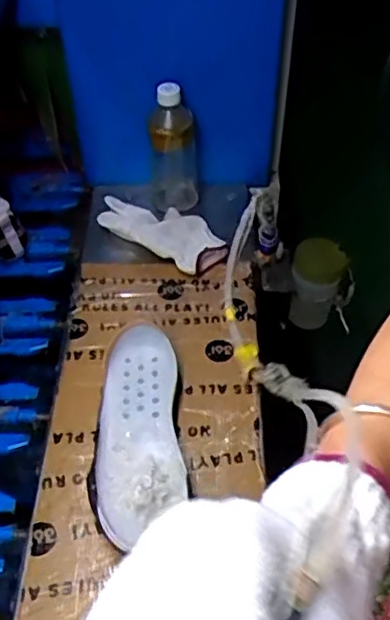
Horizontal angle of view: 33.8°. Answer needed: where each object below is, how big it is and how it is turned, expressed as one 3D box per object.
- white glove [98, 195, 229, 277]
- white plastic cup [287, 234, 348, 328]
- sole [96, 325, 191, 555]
[{"bbox_3d":[-0.045,-0.118,0.866,0.181,0.034,0.081,30,57,24],"label":"white glove"},{"bbox_3d":[0.176,-0.035,0.944,0.072,0.123,0.072,-1,50,1],"label":"white plastic cup"},{"bbox_3d":[-0.060,0.123,0.686,0.089,0.040,0.252,-5,50,-2],"label":"sole"}]

